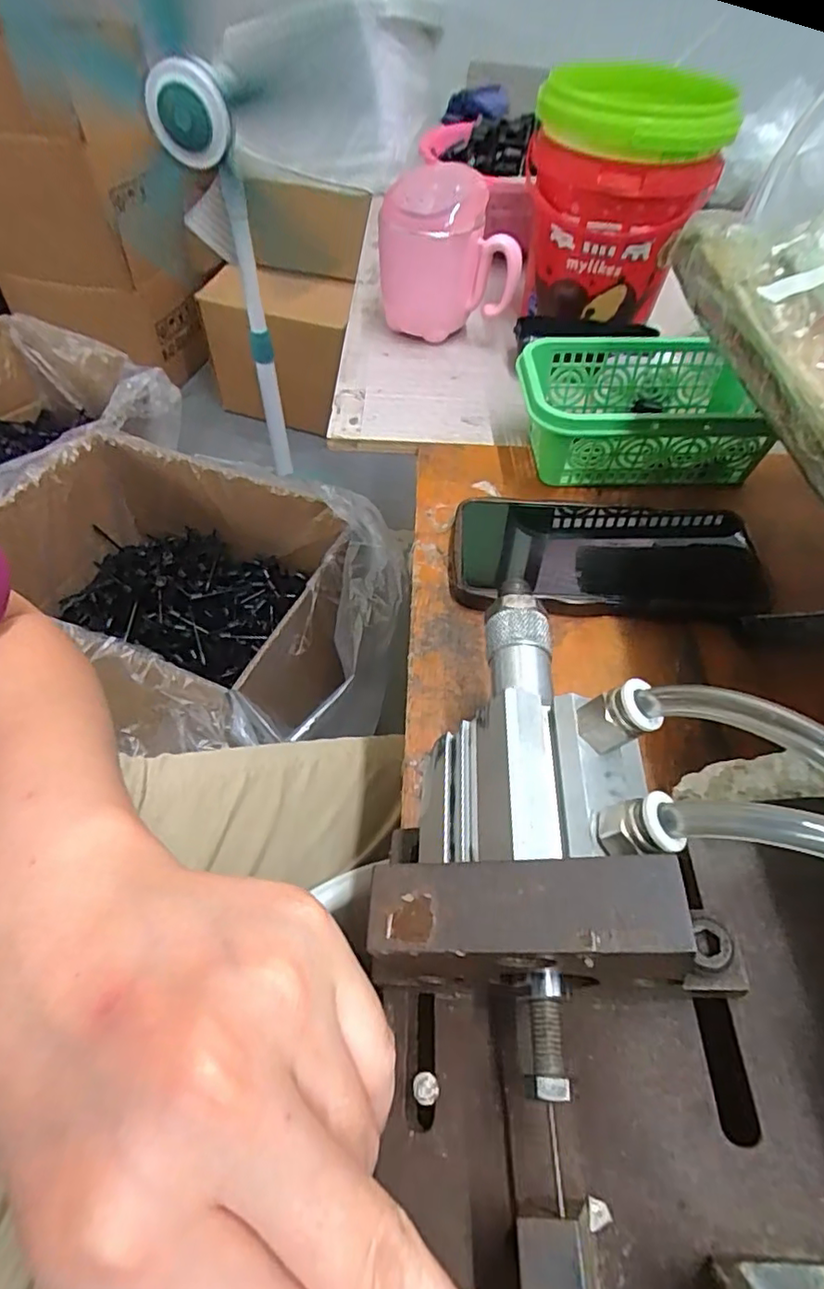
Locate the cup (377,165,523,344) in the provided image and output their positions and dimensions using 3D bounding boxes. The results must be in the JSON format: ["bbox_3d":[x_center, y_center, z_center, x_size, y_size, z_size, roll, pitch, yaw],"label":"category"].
[{"bbox_3d":[0.033,-0.296,0.458,0.103,0.105,0.076,19,55,11],"label":"cup"}]

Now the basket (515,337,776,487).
[{"bbox_3d":[0.142,-0.143,0.374,0.141,0.059,0.093,1,53,-1],"label":"basket"}]

